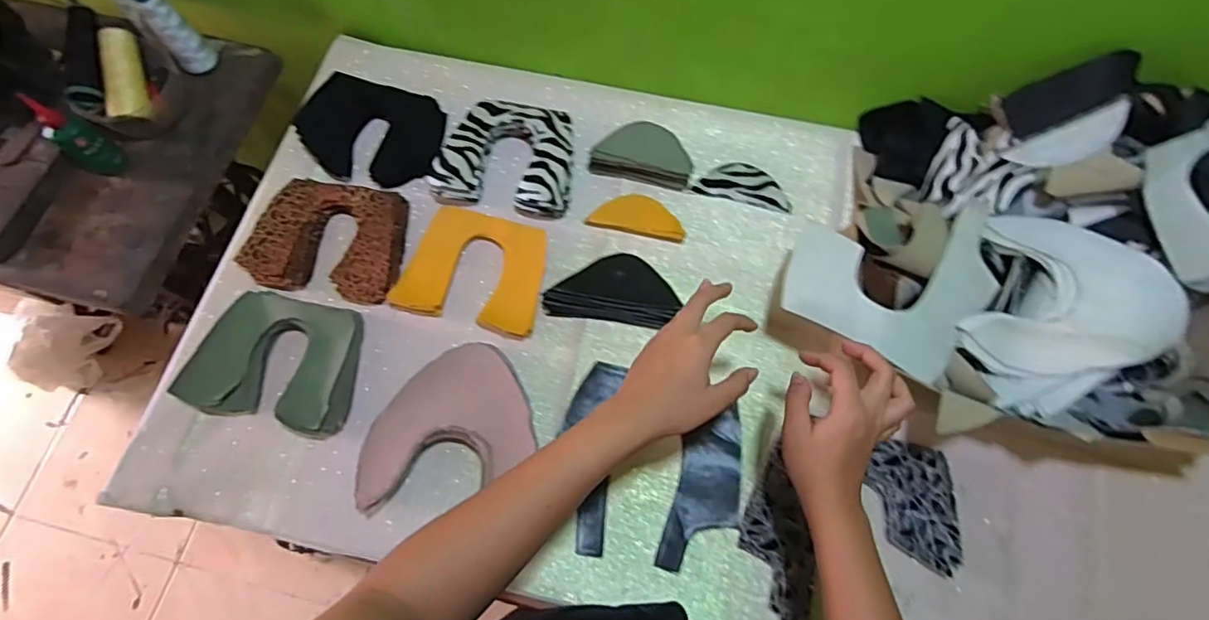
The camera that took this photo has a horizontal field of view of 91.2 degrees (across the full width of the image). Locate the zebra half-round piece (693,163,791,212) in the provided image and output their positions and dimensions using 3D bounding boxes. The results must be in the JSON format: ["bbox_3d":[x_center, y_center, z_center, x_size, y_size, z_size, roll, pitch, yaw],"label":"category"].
[{"bbox_3d":[0.166,-0.149,0.697,0.110,0.004,0.054,16,70,7],"label":"zebra half-round piece"}]

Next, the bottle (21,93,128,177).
[{"bbox_3d":[-0.608,-0.198,0.678,0.040,0.106,0.042,-27,71,-9],"label":"bottle"}]

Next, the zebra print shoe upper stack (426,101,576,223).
[{"bbox_3d":[-0.110,-0.180,0.695,0.157,0.043,0.133,11,70,5],"label":"zebra print shoe upper stack"}]

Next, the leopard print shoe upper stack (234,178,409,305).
[{"bbox_3d":[-0.309,-0.081,0.665,0.163,0.029,0.130,7,69,4],"label":"leopard print shoe upper stack"}]

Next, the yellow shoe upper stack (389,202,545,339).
[{"bbox_3d":[-0.143,-0.045,0.652,0.153,0.023,0.127,12,70,5],"label":"yellow shoe upper stack"}]

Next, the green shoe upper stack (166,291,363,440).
[{"bbox_3d":[-0.333,0.051,0.609,0.158,0.044,0.132,11,70,5],"label":"green shoe upper stack"}]

